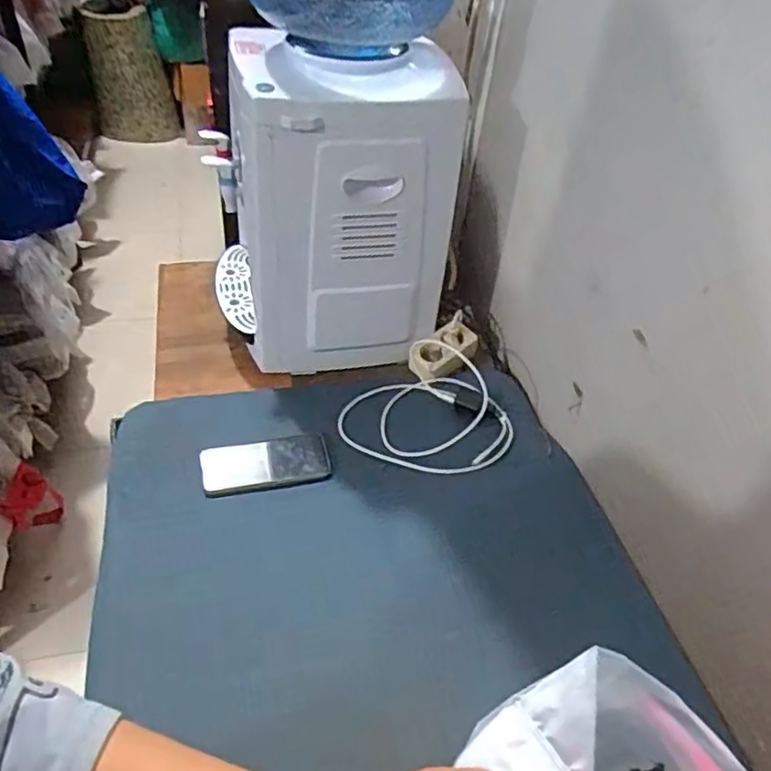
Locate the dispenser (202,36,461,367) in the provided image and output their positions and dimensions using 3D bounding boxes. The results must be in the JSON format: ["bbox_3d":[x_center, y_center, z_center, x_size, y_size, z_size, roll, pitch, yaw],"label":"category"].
[{"bbox_3d":[-0.094,-0.269,0.979,0.293,0.425,0.284,-12,45,-19],"label":"dispenser"}]

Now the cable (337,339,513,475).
[{"bbox_3d":[0.069,0.027,0.936,0.236,0.056,0.209,23,45,18],"label":"cable"}]

